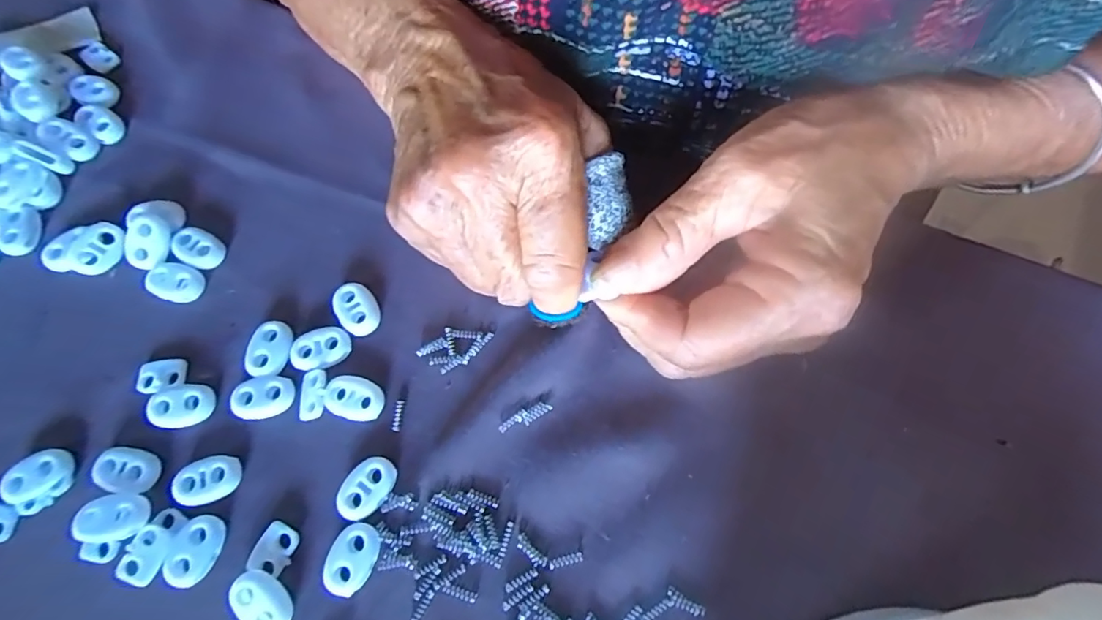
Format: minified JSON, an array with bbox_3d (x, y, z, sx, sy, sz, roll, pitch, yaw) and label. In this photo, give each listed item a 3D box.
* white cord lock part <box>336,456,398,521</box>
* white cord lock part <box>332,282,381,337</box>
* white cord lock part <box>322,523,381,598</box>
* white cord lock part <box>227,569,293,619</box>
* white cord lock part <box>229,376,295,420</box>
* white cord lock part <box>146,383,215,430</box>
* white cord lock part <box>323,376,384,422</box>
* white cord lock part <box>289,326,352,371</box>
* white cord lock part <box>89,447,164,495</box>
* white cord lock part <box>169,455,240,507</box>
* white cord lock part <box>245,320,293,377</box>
[{"bbox_3d":[-0.065,0.063,0.188,0.015,0.005,0.022,40,76,13],"label":"white cord lock part"},{"bbox_3d":[-0.077,0.000,0.211,0.016,0.007,0.022,-32,74,-10],"label":"white cord lock part"},{"bbox_3d":[-0.068,0.084,0.180,0.015,0.005,0.023,18,72,7],"label":"white cord lock part"},{"bbox_3d":[-0.095,0.097,0.174,0.022,0.008,0.014,38,76,13],"label":"white cord lock part"},{"bbox_3d":[-0.108,0.032,0.198,0.022,0.004,0.015,-10,71,-3],"label":"white cord lock part"},{"bbox_3d":[-0.137,0.035,0.197,0.022,0.006,0.015,-6,71,-1],"label":"white cord lock part"},{"bbox_3d":[-0.073,0.033,0.198,0.021,0.005,0.016,12,72,5],"label":"white cord lock part"},{"bbox_3d":[-0.089,0.015,0.203,0.022,0.004,0.015,-17,72,-5],"label":"white cord lock part"},{"bbox_3d":[-0.152,0.057,0.189,0.021,0.004,0.015,7,71,3],"label":"white cord lock part"},{"bbox_3d":[-0.122,0.061,0.188,0.022,0.005,0.015,-15,71,-4],"label":"white cord lock part"},{"bbox_3d":[-0.108,0.015,0.205,0.015,0.005,0.021,10,71,4],"label":"white cord lock part"}]

